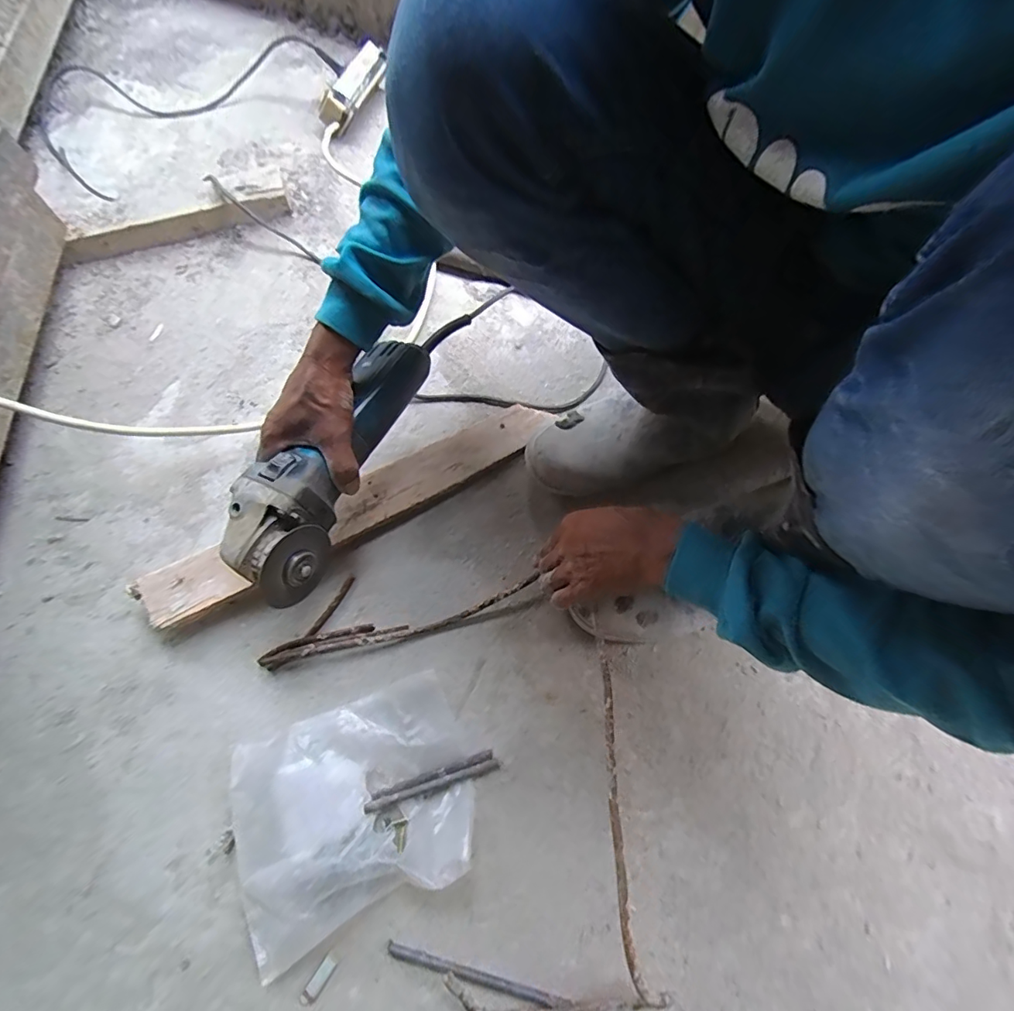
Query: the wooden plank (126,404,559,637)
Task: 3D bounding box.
[{"bbox_3d":[-0.157,-0.007,0.537,0.457,0.019,0.077,-26,72,-15],"label":"wooden plank"}]

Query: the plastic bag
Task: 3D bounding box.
[{"bbox_3d":[-0.130,0.257,0.422,0.198,0.035,0.159,-22,69,-8],"label":"plastic bag"}]

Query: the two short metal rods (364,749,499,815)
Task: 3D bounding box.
[{"bbox_3d":[-0.067,0.250,0.440,0.118,0.013,0.017,-17,68,-7],"label":"two short metal rods"}]

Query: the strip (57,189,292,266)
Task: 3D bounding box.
[{"bbox_3d":[-0.465,-0.393,0.700,0.300,0.042,0.023,-22,69,-9],"label":"strip"}]

